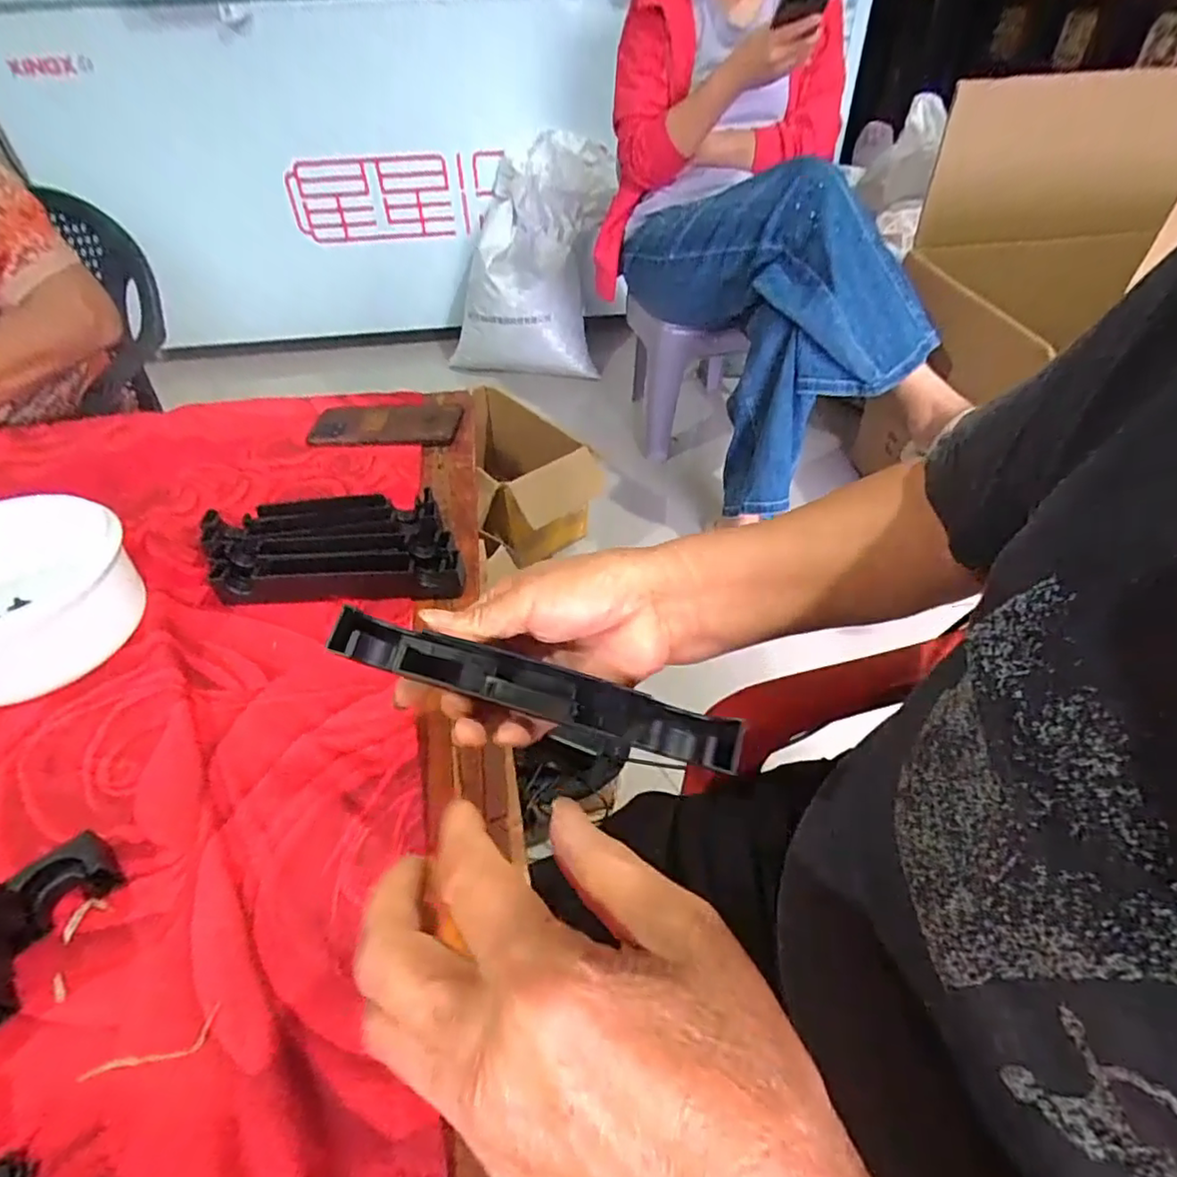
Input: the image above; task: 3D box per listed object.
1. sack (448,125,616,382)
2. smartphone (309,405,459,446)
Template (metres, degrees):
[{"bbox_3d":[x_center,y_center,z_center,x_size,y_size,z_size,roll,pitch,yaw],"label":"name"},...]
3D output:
[{"bbox_3d":[-0.162,-0.914,1.759,0.461,0.546,0.338,-2,44,2],"label":"sack"},{"bbox_3d":[-0.226,-0.184,0.701,0.156,0.013,0.070,-1,44,3],"label":"smartphone"}]

